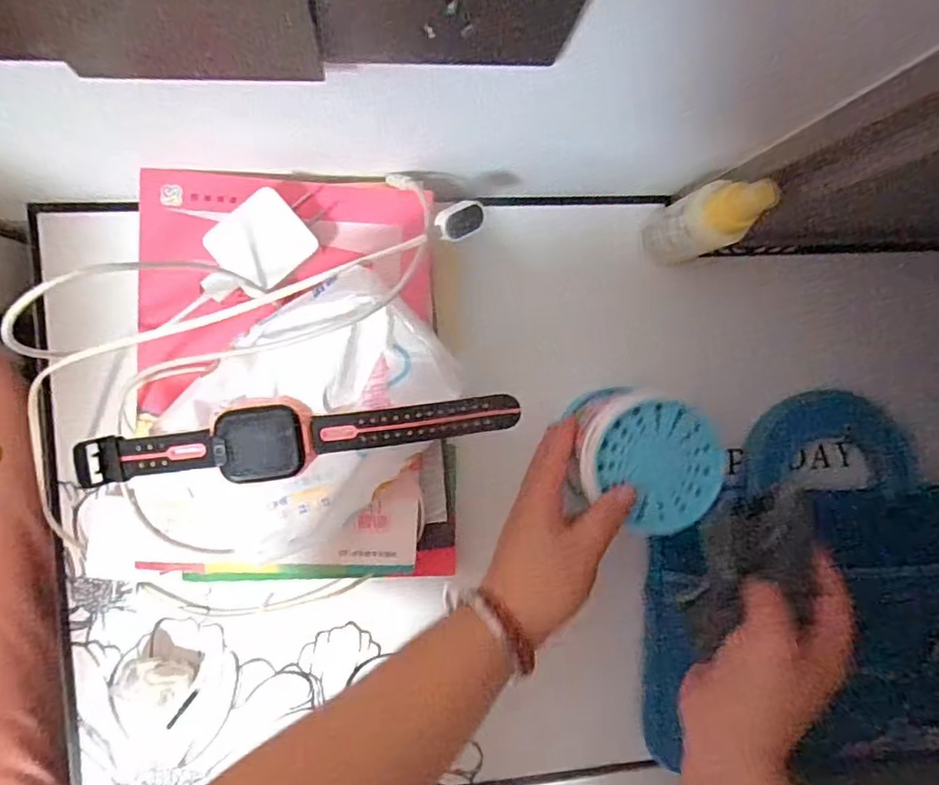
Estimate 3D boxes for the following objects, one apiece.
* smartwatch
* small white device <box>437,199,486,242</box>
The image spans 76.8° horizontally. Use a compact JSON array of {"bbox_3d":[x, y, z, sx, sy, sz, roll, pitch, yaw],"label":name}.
[{"bbox_3d":[-0.088,0.022,0.314,0.223,0.019,0.039,-6,94,-7],"label":"smartwatch"},{"bbox_3d":[-0.004,-0.095,0.325,0.030,0.014,0.017,-32,96,-5],"label":"small white device"}]

